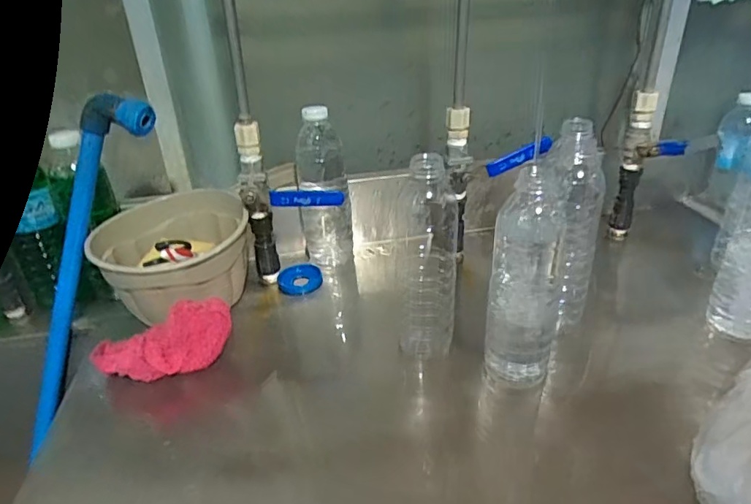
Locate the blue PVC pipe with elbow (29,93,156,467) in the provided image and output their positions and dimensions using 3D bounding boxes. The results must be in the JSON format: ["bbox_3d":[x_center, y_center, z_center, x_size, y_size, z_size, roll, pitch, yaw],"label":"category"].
[{"bbox_3d":[-0.325,0.022,0.570,0.055,0.398,0.067,8,15,-44],"label":"blue PVC pipe with elbow"}]

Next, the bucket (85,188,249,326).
[{"bbox_3d":[-0.229,0.005,0.597,0.161,0.098,0.164,-2,29,1],"label":"bucket"}]

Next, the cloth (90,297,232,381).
[{"bbox_3d":[-0.212,0.090,0.514,0.132,0.051,0.045,-12,30,-16],"label":"cloth"}]

